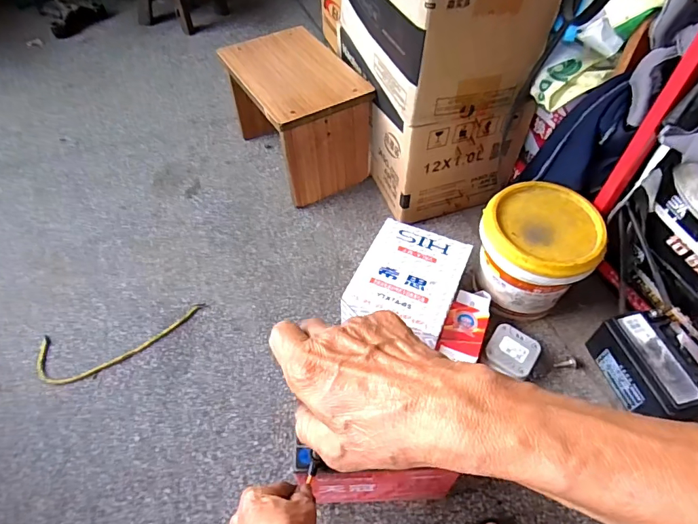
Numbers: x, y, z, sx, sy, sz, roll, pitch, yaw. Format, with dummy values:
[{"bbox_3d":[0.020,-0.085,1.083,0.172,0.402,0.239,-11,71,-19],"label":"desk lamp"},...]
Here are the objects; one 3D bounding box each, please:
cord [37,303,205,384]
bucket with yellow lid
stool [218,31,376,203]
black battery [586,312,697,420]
[{"bbox_3d":[-0.369,0.132,0.724,0.260,0.020,0.101,-12,53,-9],"label":"cord"},{"bbox_3d":[0.294,-0.014,0.712,0.163,0.150,0.163,0,52,0],"label":"bucket with yellow lid"},{"bbox_3d":[-0.106,-0.303,0.928,0.199,0.222,0.282,-26,57,-19],"label":"stool"},{"bbox_3d":[0.438,0.157,0.653,0.077,0.098,0.145,-9,53,-7],"label":"black battery"}]

